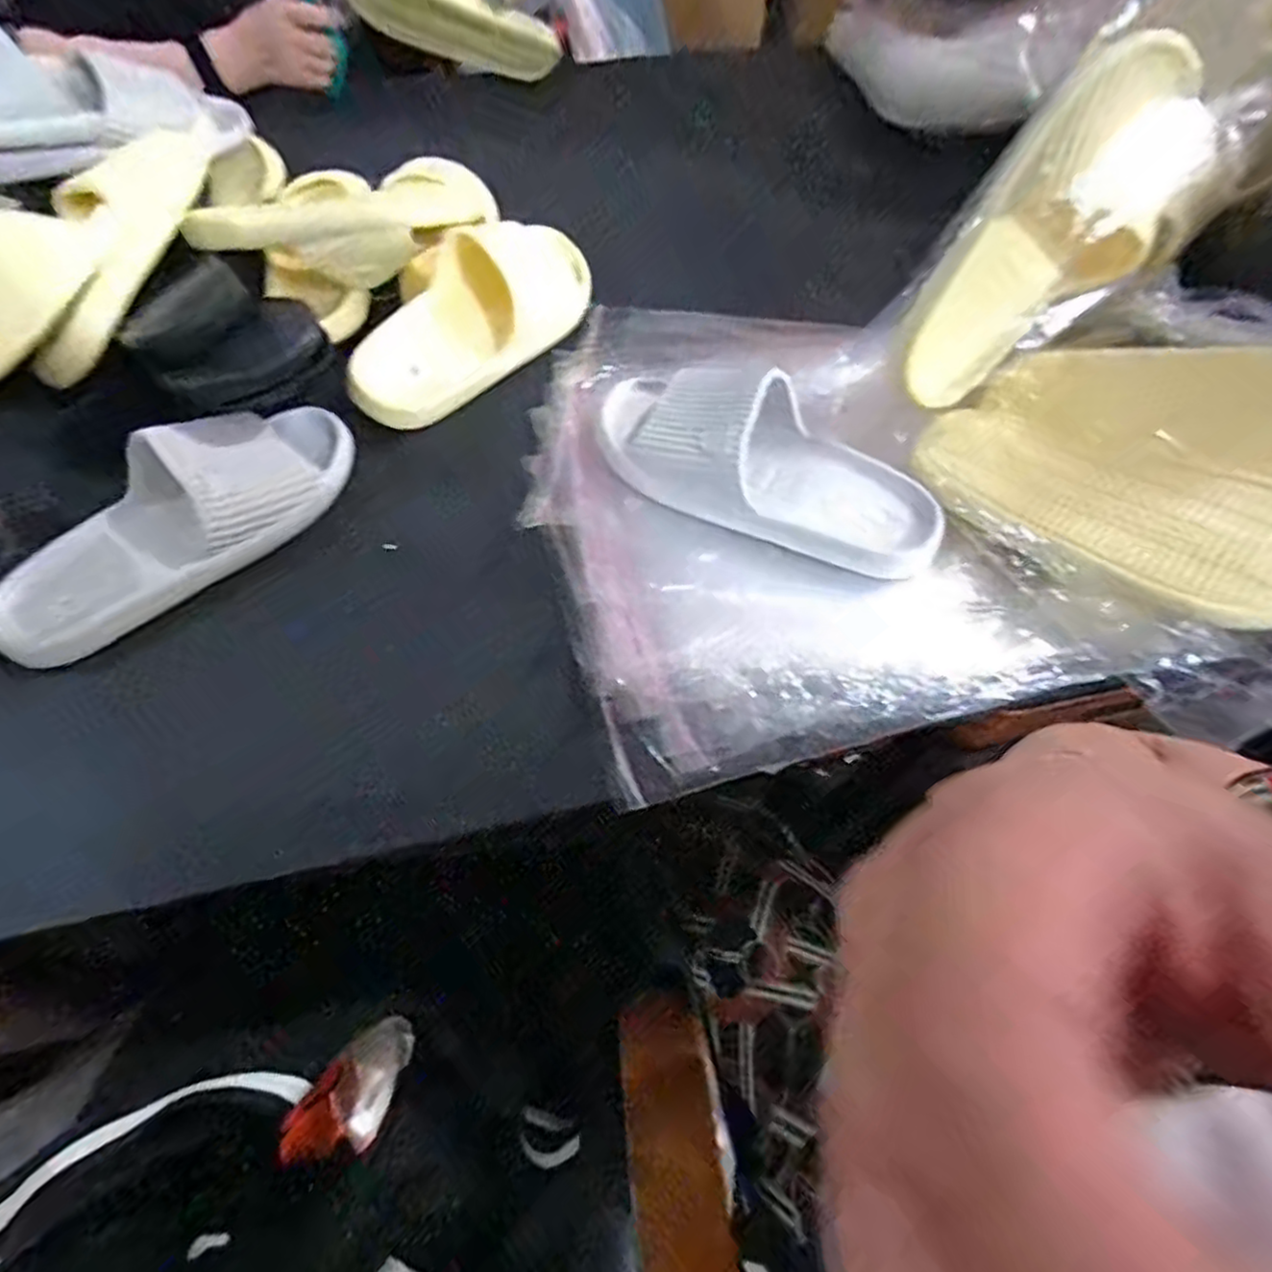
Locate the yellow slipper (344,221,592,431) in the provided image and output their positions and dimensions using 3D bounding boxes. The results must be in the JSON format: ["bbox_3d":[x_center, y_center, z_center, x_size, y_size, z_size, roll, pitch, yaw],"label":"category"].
[{"bbox_3d":[-0.129,-0.275,0.562,0.092,0.058,0.255,34,65,19],"label":"yellow slipper"}]

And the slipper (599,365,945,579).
[{"bbox_3d":[0.092,-0.129,0.470,0.252,0.055,0.105,22,62,13],"label":"slipper"}]

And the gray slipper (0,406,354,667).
[{"bbox_3d":[-0.320,-0.083,0.473,0.261,0.061,0.094,-37,66,-19],"label":"gray slipper"}]

